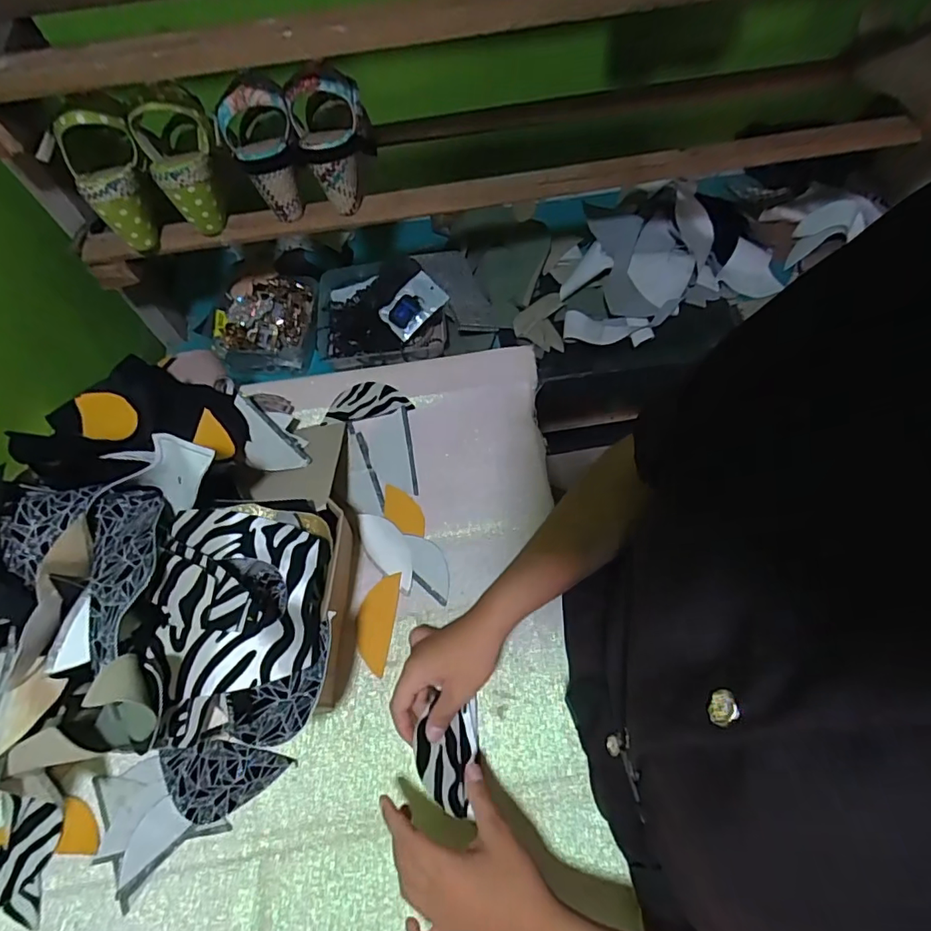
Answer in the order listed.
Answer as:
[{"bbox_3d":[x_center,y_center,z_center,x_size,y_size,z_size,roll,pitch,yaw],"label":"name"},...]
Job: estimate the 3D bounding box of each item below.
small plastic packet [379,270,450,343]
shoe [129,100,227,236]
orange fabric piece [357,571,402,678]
[{"bbox_3d":[-0.081,-0.247,0.816,0.097,0.022,0.074,-46,77,7],"label":"small plastic packet"},{"bbox_3d":[-0.320,-0.346,0.606,0.075,0.140,0.085,-25,64,-9],"label":"shoe"},{"bbox_3d":[-0.094,0.163,0.555,0.037,0.004,0.100,8,68,3],"label":"orange fabric piece"}]

